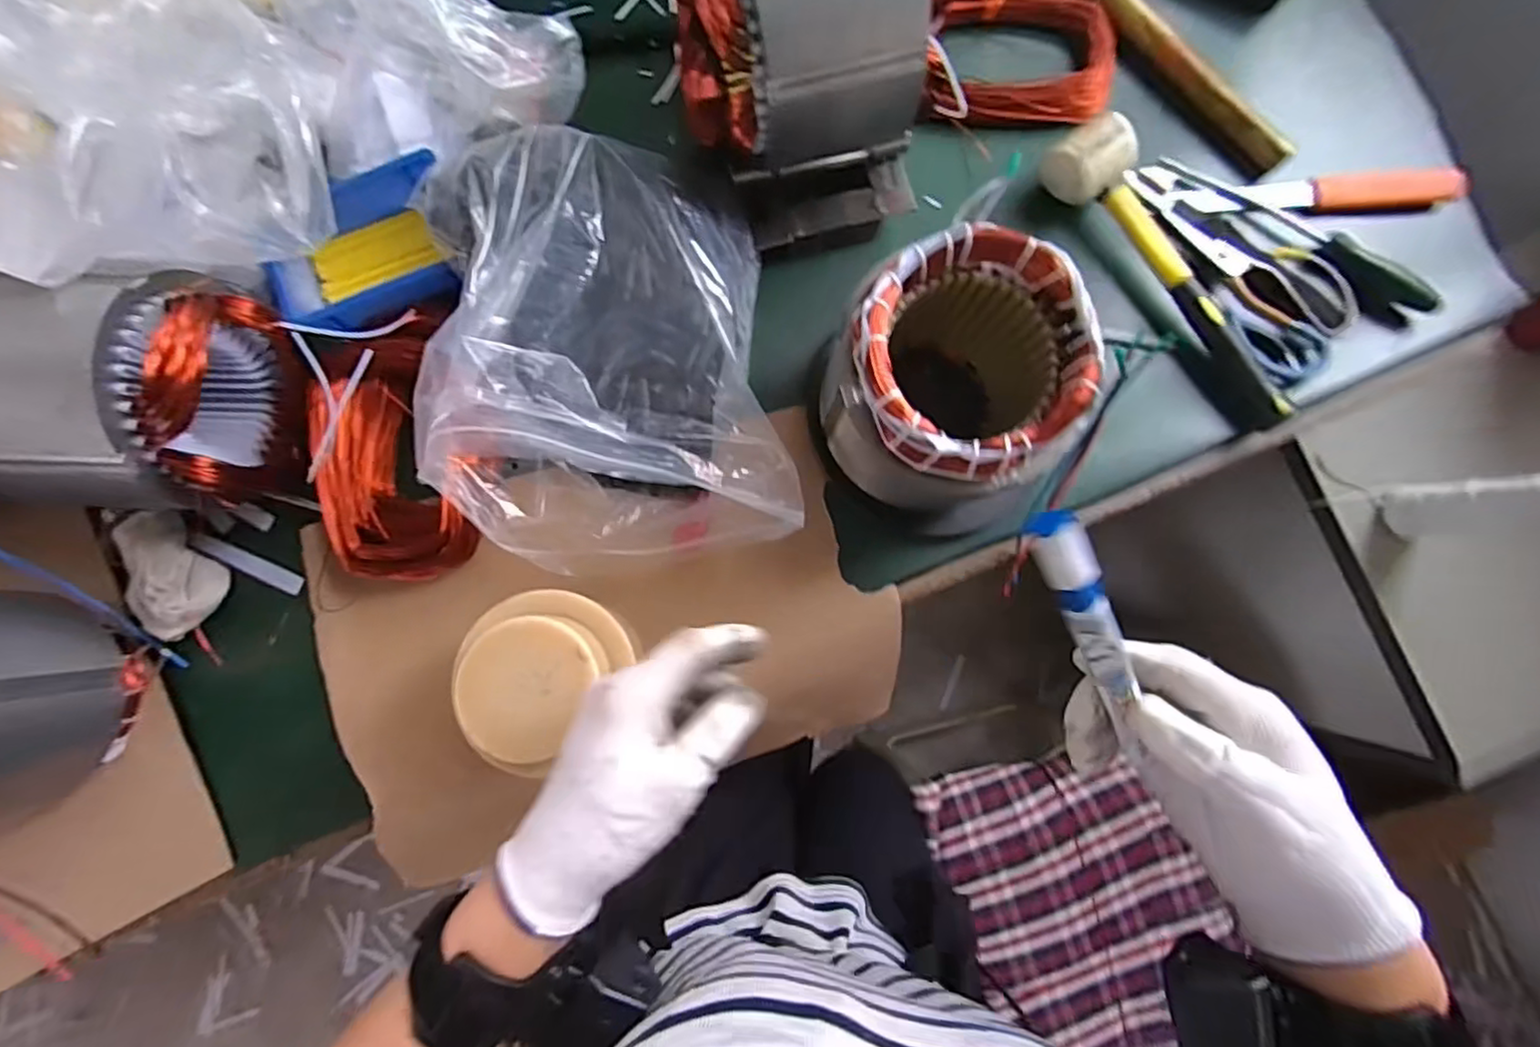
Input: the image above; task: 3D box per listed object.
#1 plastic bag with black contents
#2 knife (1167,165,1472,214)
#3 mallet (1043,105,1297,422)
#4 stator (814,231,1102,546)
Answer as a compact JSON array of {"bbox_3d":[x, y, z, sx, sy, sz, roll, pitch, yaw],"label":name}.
[{"bbox_3d":[-0.125,-0.127,0.461,0.251,0.103,0.301,-8,85,-2],"label":"plastic bag with black contents"},{"bbox_3d":[0.462,-0.278,0.553,0.240,0.030,0.028,-3,85,-2],"label":"knife"},{"bbox_3d":[0.320,-0.192,0.519,0.070,0.042,0.279,-30,86,-4],"label":"mallet"},{"bbox_3d":[0.122,-0.094,0.444,0.140,0.176,0.153,36,85,2],"label":"stator"}]

